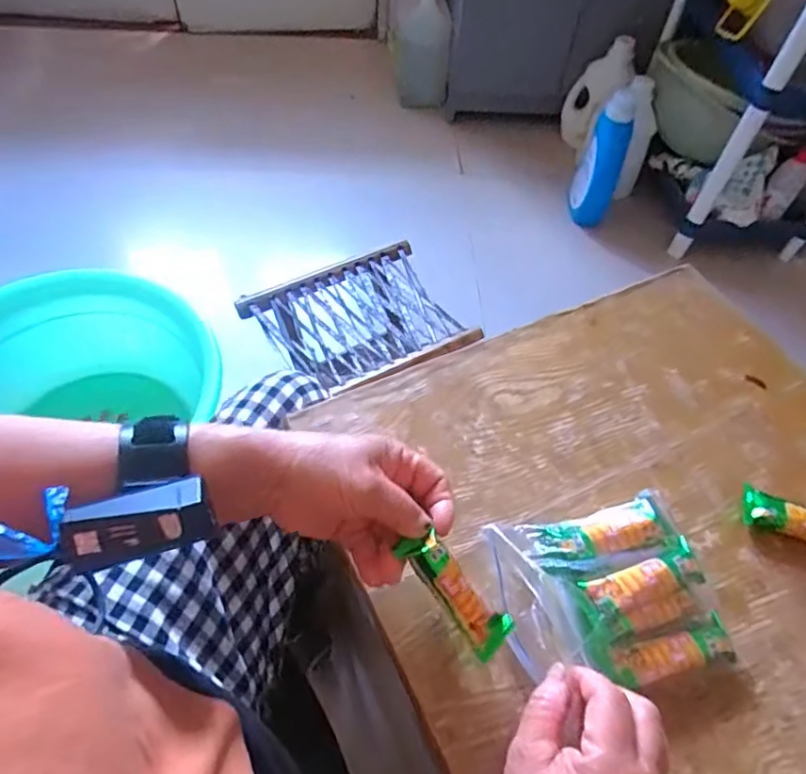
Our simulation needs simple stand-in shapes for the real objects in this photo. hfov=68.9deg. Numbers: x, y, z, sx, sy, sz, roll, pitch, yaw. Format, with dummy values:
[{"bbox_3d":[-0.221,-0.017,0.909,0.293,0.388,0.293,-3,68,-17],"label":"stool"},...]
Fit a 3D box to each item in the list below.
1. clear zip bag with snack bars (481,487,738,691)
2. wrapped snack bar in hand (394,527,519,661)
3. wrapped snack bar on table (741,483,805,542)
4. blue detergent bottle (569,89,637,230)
[{"bbox_3d":[0.138,0.135,0.388,0.138,0.040,0.109,-10,57,-10],"label":"clear zip bag with snack bars"},{"bbox_3d":[0.034,0.125,0.354,0.030,0.019,0.087,-44,102,-28],"label":"wrapped snack bar in hand"},{"bbox_3d":[0.296,0.102,0.431,0.092,0.019,0.027,19,57,9],"label":"wrapped snack bar on table"},{"bbox_3d":[0.450,-0.504,1.324,0.092,0.289,0.088,23,57,12],"label":"blue detergent bottle"}]

